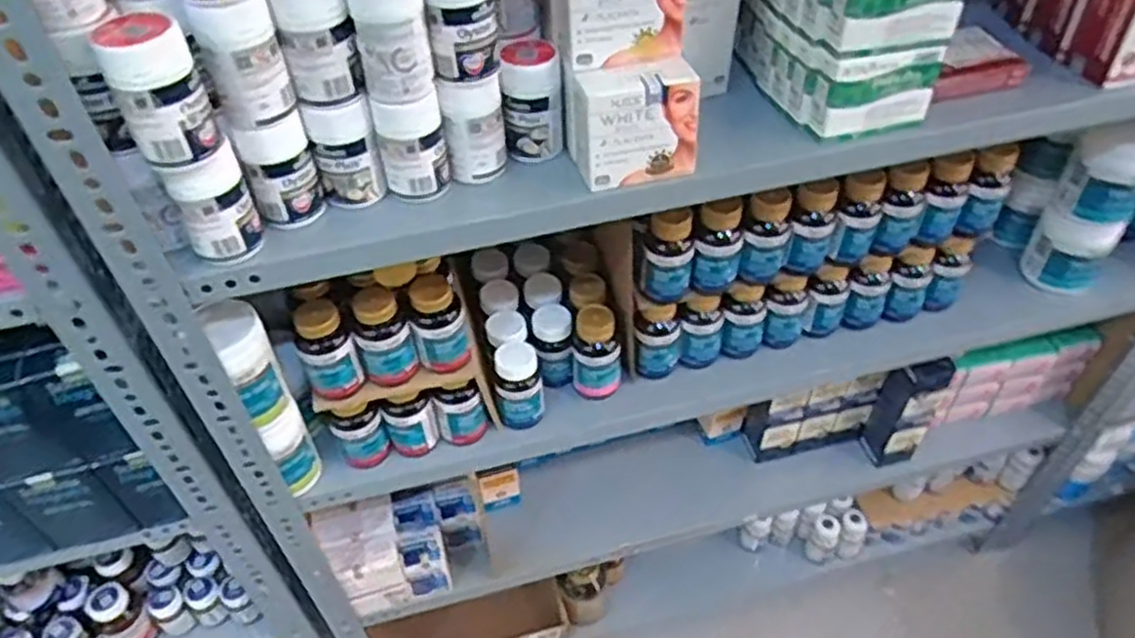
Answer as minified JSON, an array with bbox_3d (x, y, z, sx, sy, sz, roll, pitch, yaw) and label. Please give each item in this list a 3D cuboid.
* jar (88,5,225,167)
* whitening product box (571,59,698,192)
[{"bbox_3d":[-0.264,-0.149,0.501,0.052,0.083,0.051,-25,50,-21],"label":"jar"},{"bbox_3d":[0.052,-0.166,0.636,0.103,0.084,0.083,-8,46,-5],"label":"whitening product box"}]

